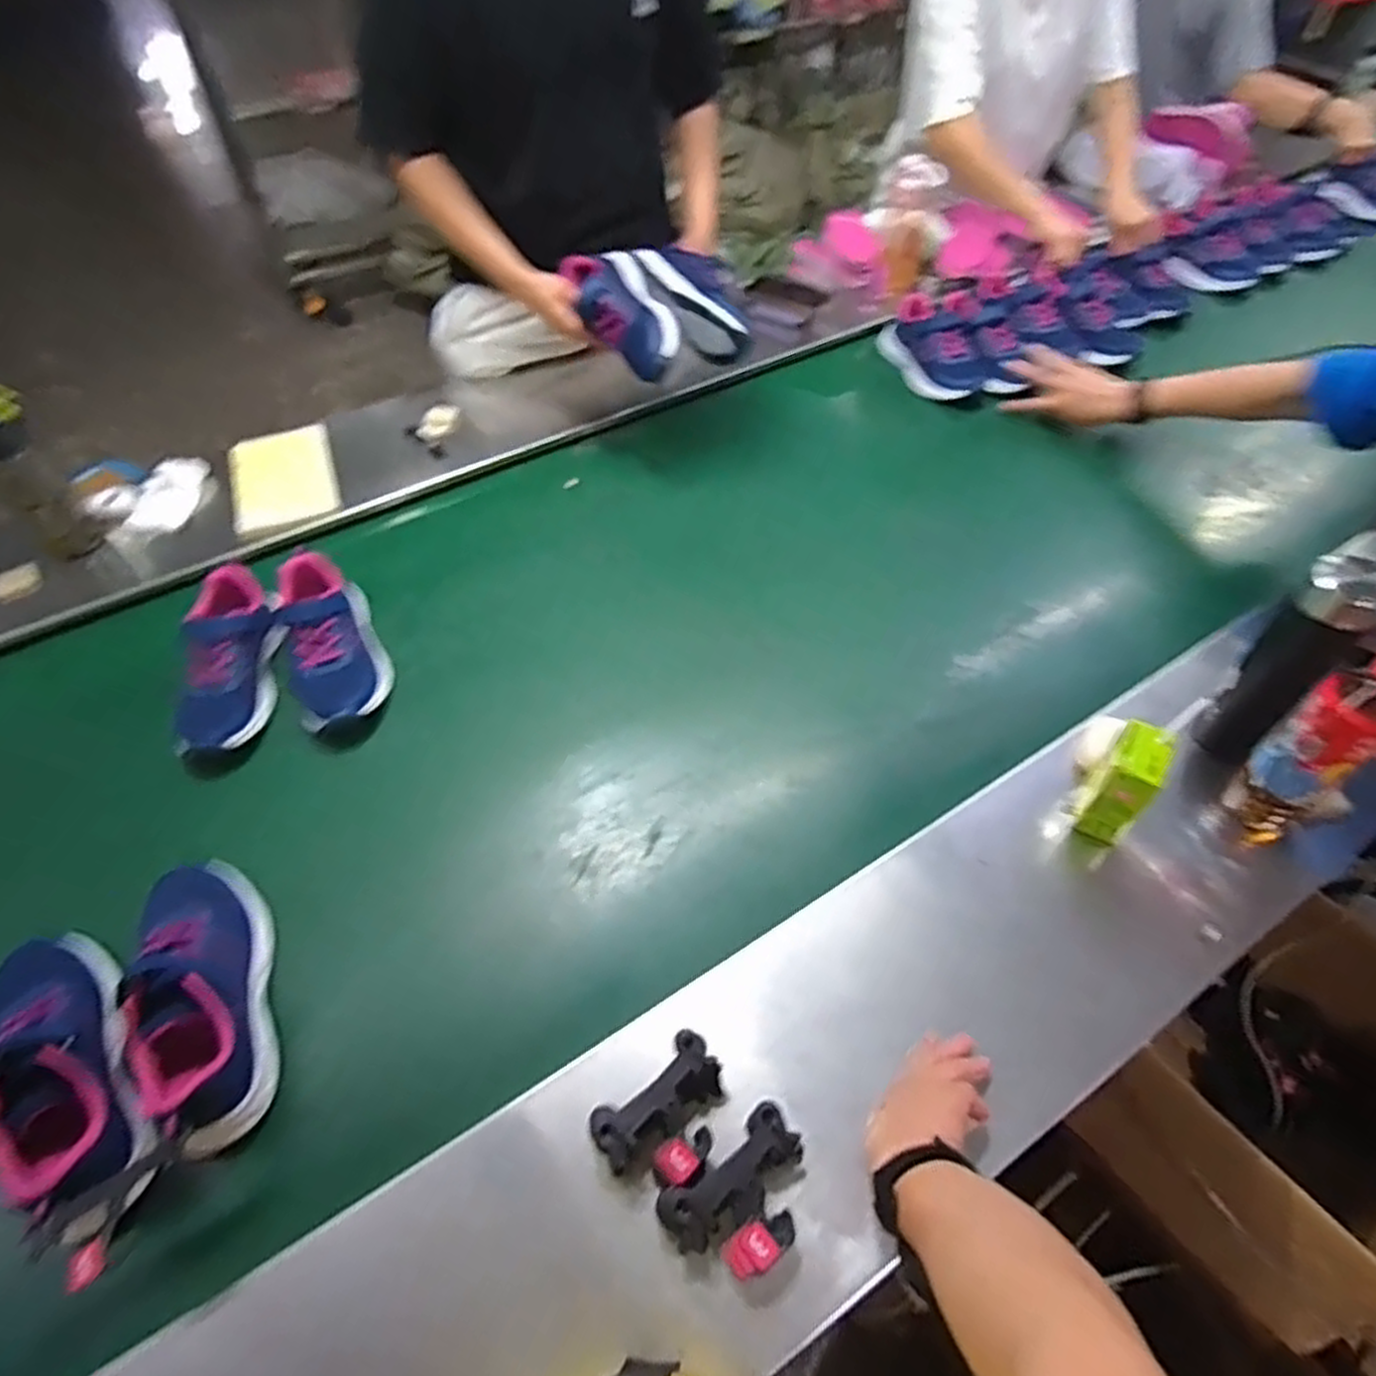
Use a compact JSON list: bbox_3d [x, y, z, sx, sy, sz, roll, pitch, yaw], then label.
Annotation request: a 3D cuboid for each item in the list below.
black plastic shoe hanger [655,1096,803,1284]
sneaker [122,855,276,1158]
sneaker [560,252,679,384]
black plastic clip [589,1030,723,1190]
[{"bbox_3d":[0.041,0.362,0.550,0.107,0.033,0.074,-31,59,-22],"label":"black plastic shoe hanger"},{"bbox_3d":[-0.404,0.249,0.645,0.086,0.075,0.242,-17,54,-13],"label":"sneaker"},{"bbox_3d":[-0.082,-0.503,1.047,0.102,0.075,0.223,-24,71,-18],"label":"sneaker"},{"bbox_3d":[-0.012,0.324,0.583,0.105,0.044,0.081,-34,60,-24],"label":"black plastic clip"}]

